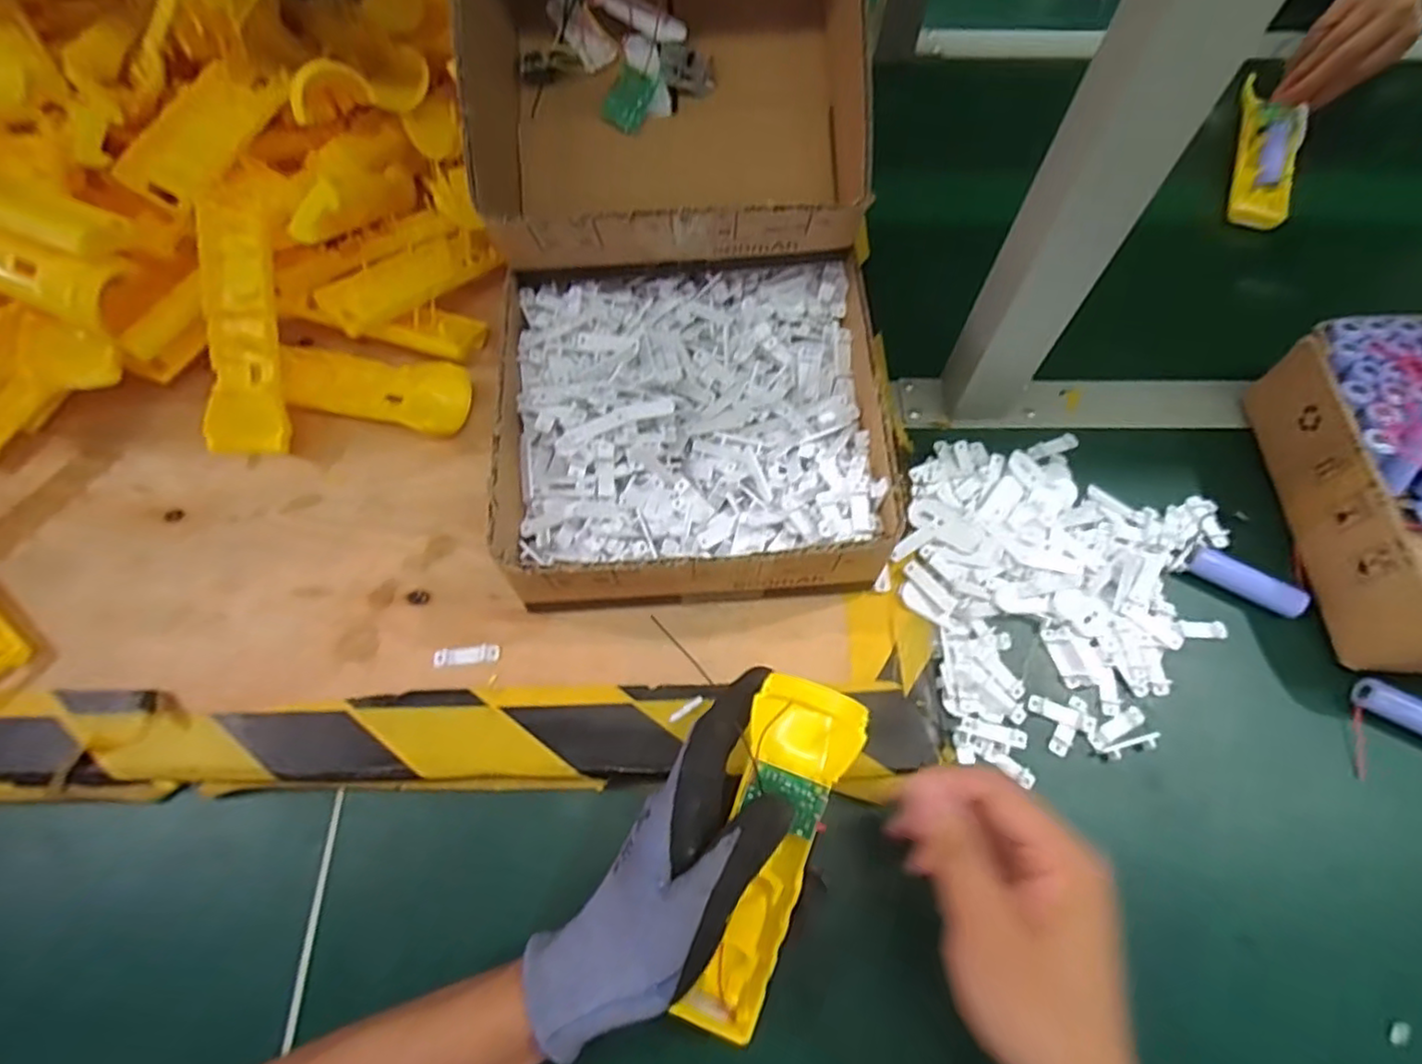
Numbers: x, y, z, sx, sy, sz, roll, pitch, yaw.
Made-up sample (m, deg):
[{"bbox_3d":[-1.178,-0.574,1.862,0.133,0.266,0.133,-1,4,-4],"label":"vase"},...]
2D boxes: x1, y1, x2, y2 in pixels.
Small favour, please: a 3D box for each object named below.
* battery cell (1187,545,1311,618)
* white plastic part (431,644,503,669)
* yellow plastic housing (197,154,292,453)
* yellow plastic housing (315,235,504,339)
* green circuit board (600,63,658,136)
[{"bbox_3d":[0.335,0.032,0.417,0.066,0.019,0.016,29,68,12],"label":"battery cell"},{"bbox_3d":[-0.141,0.071,0.385,0.036,0.004,0.011,-7,65,-4],"label":"white plastic part"},{"bbox_3d":[-0.300,-0.150,0.429,0.042,0.030,0.198,-5,85,-3],"label":"yellow plastic housing"},{"bbox_3d":[-0.219,-0.179,0.476,0.048,0.013,0.113,42,60,2],"label":"yellow plastic housing"},{"bbox_3d":[-0.051,-0.272,0.419,0.024,0.004,0.037,26,95,-18],"label":"green circuit board"}]

